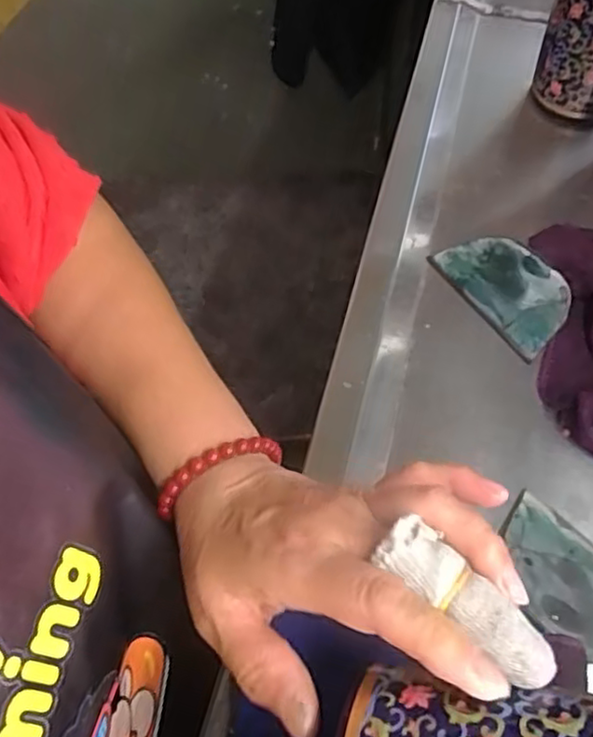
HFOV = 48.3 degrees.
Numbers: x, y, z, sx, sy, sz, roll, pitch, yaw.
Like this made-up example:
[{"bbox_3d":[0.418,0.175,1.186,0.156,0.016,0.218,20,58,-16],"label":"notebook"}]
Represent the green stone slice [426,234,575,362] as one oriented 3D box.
[{"bbox_3d":[0.140,-0.054,0.432,0.054,0.011,0.093,-28,60,-14],"label":"green stone slice"}]

